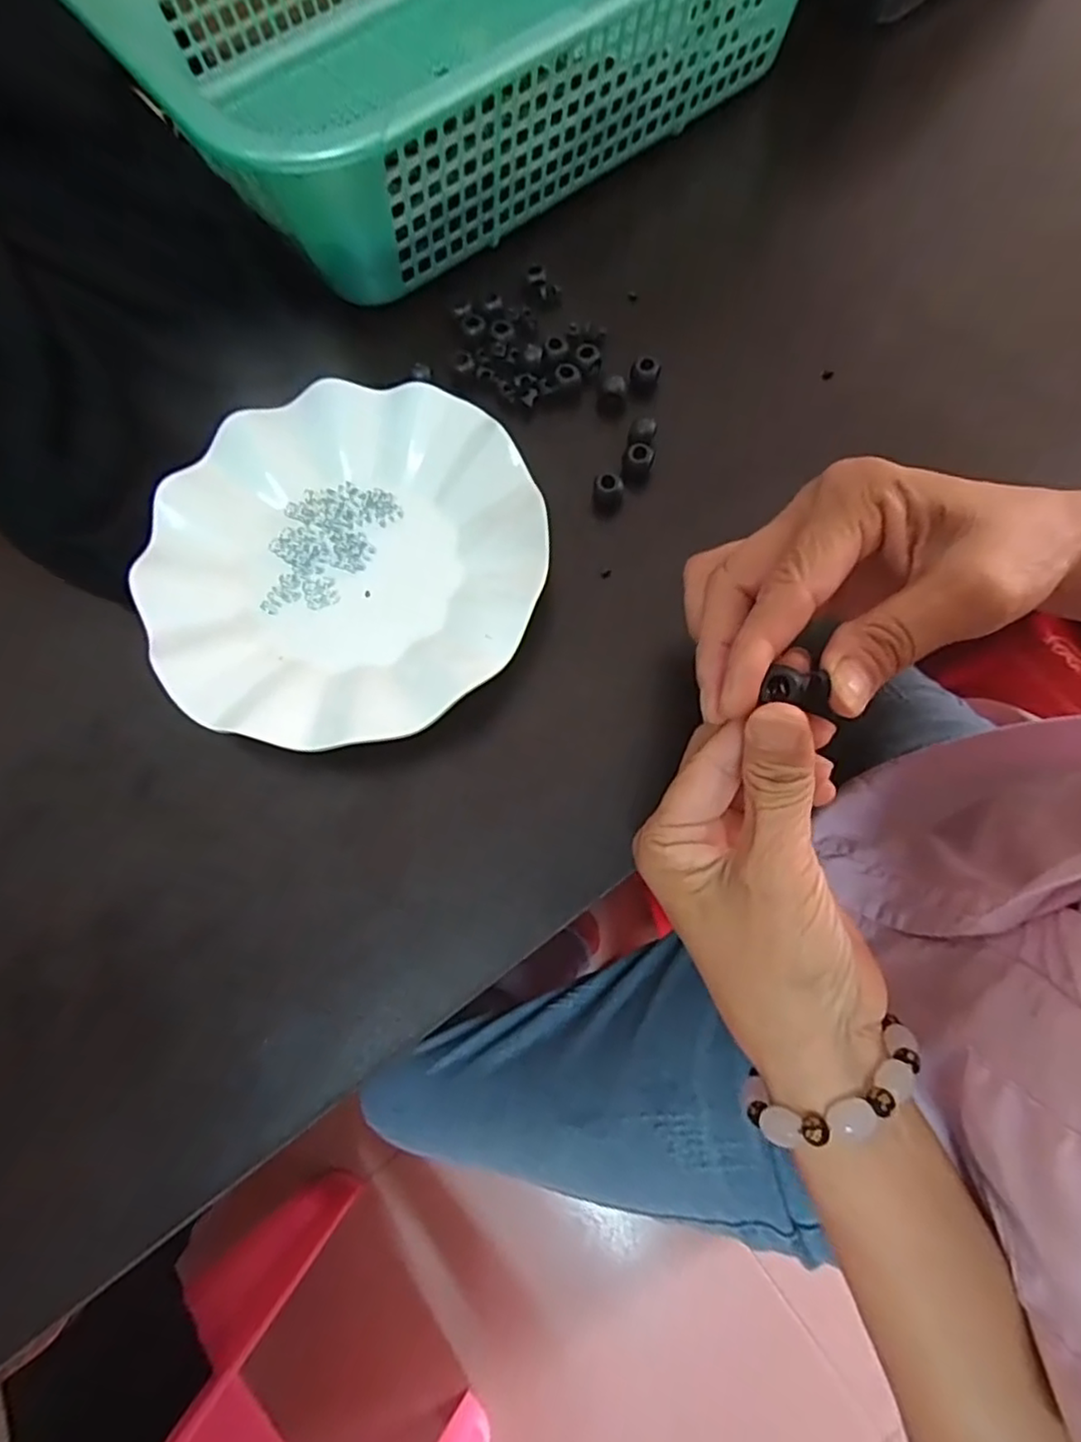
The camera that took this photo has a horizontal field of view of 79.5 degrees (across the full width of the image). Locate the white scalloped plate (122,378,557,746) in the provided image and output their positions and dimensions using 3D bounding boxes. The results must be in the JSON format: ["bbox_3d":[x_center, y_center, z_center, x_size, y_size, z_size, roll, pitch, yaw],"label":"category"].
[{"bbox_3d":[-0.091,-0.076,0.308,0.179,0.023,0.177,-1,72,4],"label":"white scalloped plate"}]

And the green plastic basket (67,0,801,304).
[{"bbox_3d":[-0.044,-0.413,0.368,0.379,0.097,0.288,-37,73,-8],"label":"green plastic basket"}]

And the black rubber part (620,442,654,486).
[{"bbox_3d":[0.048,-0.130,0.328,0.014,0.018,0.012,20,74,10],"label":"black rubber part"}]

